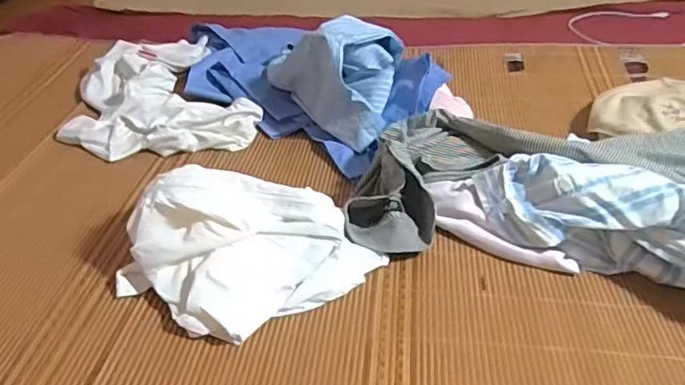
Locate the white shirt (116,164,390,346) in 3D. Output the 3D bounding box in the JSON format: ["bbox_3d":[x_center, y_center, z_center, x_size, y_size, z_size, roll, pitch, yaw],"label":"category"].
[{"bbox_3d":[-0.113,0.053,0.655,0.257,0.098,0.175,-18,40,-21],"label":"white shirt"}]

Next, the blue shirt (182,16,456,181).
[{"bbox_3d":[-0.089,-0.225,1.012,0.491,0.172,0.229,27,45,33],"label":"blue shirt"}]

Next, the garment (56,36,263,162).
[{"bbox_3d":[-0.321,-0.184,1.035,0.302,0.046,0.378,-9,37,-9],"label":"garment"}]

